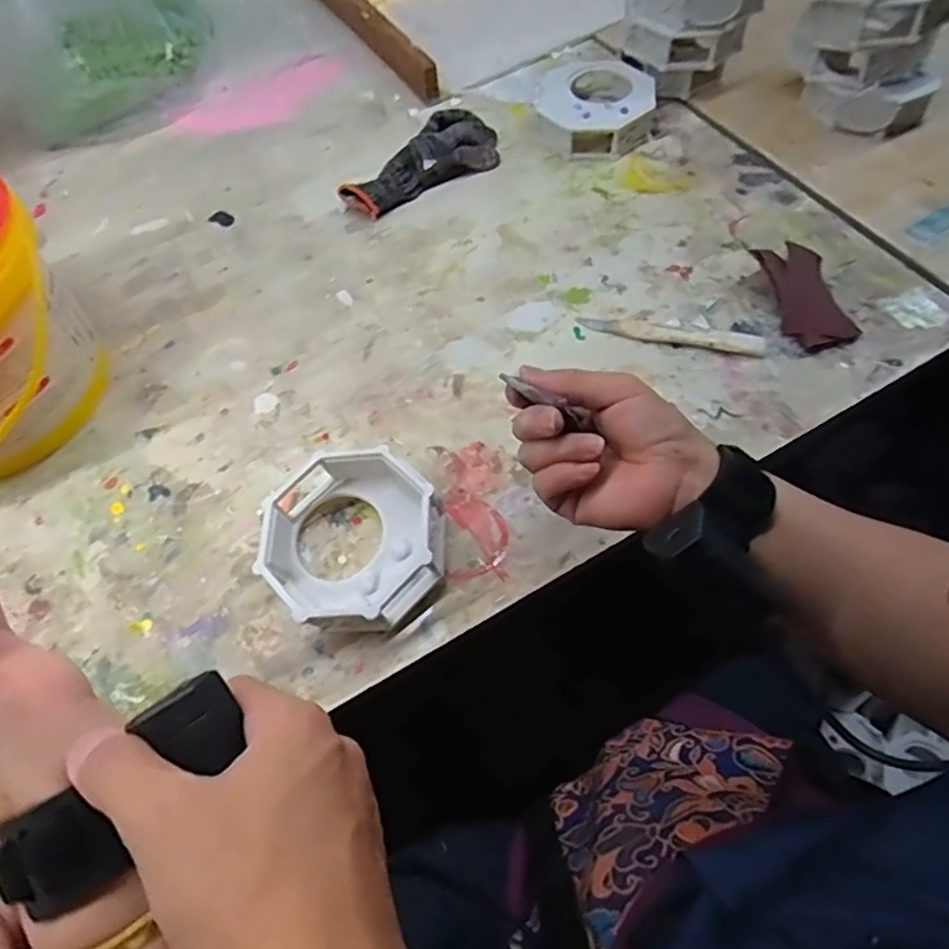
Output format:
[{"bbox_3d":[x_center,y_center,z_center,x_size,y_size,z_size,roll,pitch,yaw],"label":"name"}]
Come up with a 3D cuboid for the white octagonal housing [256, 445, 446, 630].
[{"bbox_3d":[-0.080,0.043,0.440,0.119,0.050,0.117,-40,65,-18],"label":"white octagonal housing"}]

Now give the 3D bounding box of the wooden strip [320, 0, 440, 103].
[{"bbox_3d":[-0.192,-0.617,0.827,0.026,0.049,0.560,-30,63,-13],"label":"wooden strip"}]

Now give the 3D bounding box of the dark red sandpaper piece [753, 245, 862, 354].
[{"bbox_3d":[0.270,-0.146,0.535,0.053,0.020,0.098,-13,60,-4],"label":"dark red sandpaper piece"}]

